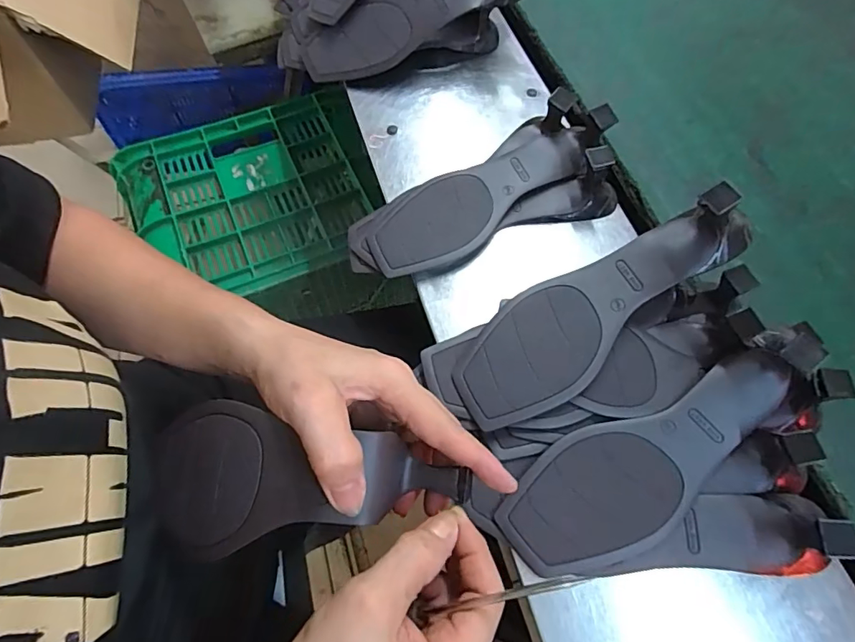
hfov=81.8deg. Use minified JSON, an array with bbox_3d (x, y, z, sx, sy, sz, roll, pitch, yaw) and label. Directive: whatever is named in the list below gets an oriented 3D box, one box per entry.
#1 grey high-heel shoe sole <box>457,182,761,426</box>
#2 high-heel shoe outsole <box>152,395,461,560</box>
[{"bbox_3d":[0.116,-0.014,0.335,0.227,0.049,0.079,-35,70,0],"label":"grey high-heel shoe sole"},{"bbox_3d":[-0.067,0.083,0.259,0.167,0.044,0.071,1,63,4],"label":"high-heel shoe outsole"}]

